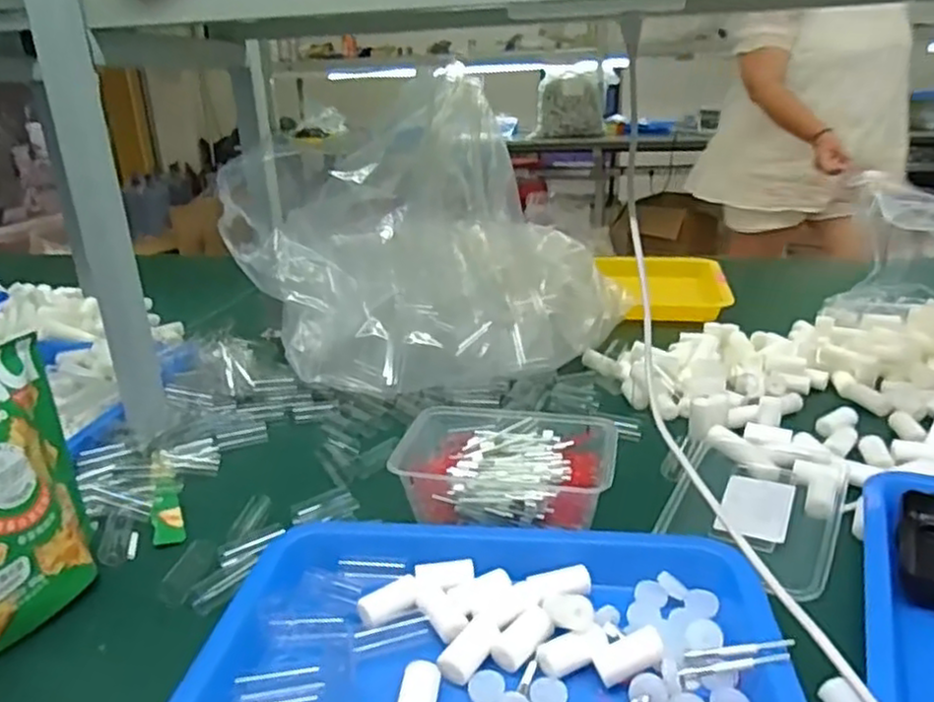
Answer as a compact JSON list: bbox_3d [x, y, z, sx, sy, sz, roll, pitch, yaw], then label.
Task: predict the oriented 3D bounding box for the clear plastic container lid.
[{"bbox_3d":[0.227,0.119,0.557,0.118,0.020,0.177,11,25,31],"label":"clear plastic container lid"}]

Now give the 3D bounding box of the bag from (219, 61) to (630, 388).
[{"bbox_3d":[-0.023,-0.115,0.792,0.415,0.257,0.247,-21,27,-38],"label":"bag"}]

